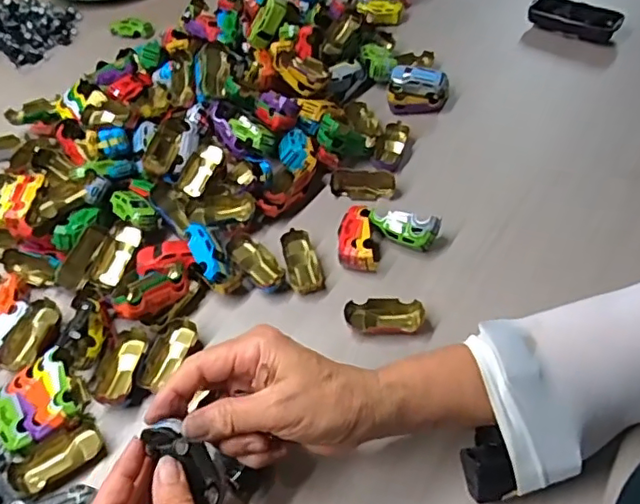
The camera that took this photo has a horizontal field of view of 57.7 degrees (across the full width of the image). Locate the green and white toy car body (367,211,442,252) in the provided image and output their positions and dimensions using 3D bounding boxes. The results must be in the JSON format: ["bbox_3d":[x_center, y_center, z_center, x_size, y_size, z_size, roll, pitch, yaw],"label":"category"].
[{"bbox_3d":[0.075,-0.019,0.536,0.064,0.036,0.022,15,53,16],"label":"green and white toy car body"}]

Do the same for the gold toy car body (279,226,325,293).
[{"bbox_3d":[-0.017,0.008,0.532,0.029,0.015,0.065,-14,50,-7],"label":"gold toy car body"}]

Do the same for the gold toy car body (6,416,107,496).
[{"bbox_3d":[-0.193,0.152,0.428,0.064,0.020,0.034,-35,56,-23],"label":"gold toy car body"}]

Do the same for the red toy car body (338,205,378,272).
[{"bbox_3d":[0.034,-0.012,0.537,0.033,0.028,0.070,-2,50,3],"label":"red toy car body"}]

